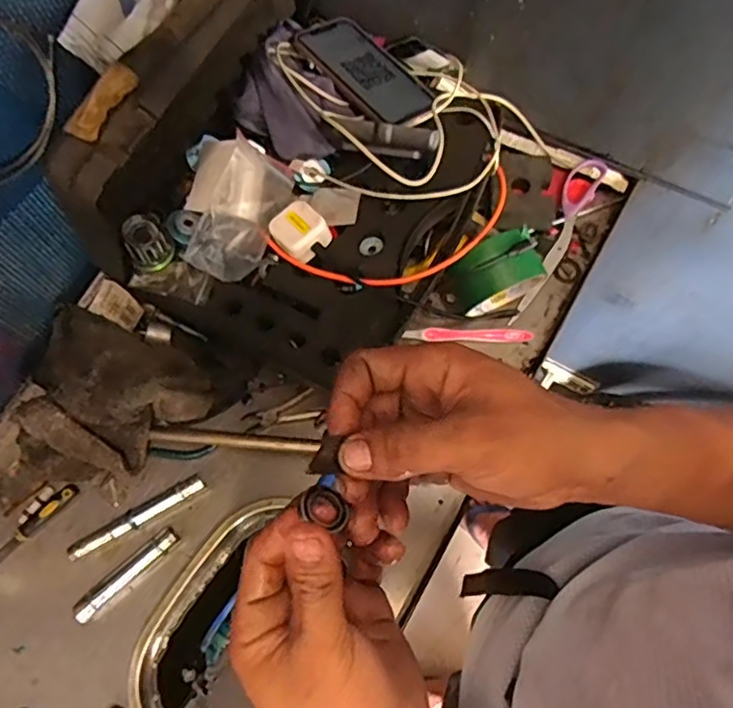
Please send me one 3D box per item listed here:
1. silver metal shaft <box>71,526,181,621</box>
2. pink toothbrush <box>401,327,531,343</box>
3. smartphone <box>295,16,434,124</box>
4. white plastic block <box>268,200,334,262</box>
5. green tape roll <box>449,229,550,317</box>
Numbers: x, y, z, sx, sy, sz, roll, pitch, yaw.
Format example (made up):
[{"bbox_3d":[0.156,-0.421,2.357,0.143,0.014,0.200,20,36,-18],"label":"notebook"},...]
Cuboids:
[{"bbox_3d":[-0.211,0.193,0.528,0.102,0.022,0.021,-41,75,-13],"label":"silver metal shaft"},{"bbox_3d":[0.103,-0.019,0.605,0.128,0.008,0.013,1,71,1],"label":"pink toothbrush"},{"bbox_3d":[0.000,-0.289,0.605,0.085,0.009,0.152,-35,74,-27],"label":"smartphone"},{"bbox_3d":[-0.062,-0.114,0.559,0.044,0.023,0.052,-42,75,-13],"label":"white plastic block"},{"bbox_3d":[0.124,-0.073,0.570,0.080,0.087,0.046,-27,72,-9],"label":"green tape roll"}]

